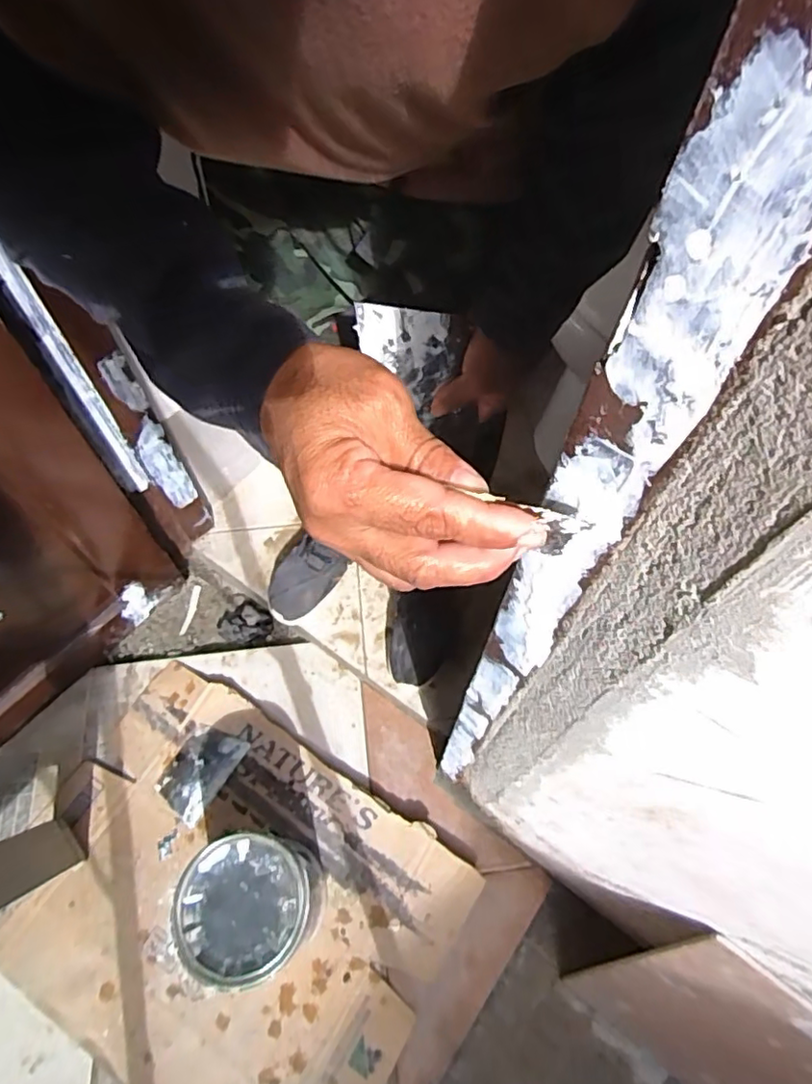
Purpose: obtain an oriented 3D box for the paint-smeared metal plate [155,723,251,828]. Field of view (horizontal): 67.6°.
[{"bbox_3d":[-0.340,0.375,0.995,0.092,0.008,0.139,30,69,12],"label":"paint-smeared metal plate"}]

